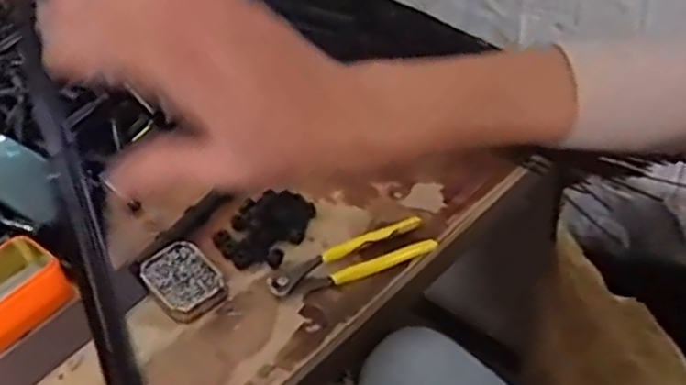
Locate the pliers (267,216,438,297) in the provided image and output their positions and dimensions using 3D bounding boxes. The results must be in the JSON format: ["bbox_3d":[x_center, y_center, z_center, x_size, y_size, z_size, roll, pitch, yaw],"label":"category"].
[{"bbox_3d":[0.008,0.067,0.730,0.168,0.018,0.048,-18,41,-13],"label":"pliers"}]

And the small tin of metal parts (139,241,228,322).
[{"bbox_3d":[-0.159,0.085,0.726,0.061,0.022,0.084,-31,45,-26],"label":"small tin of metal parts"}]

